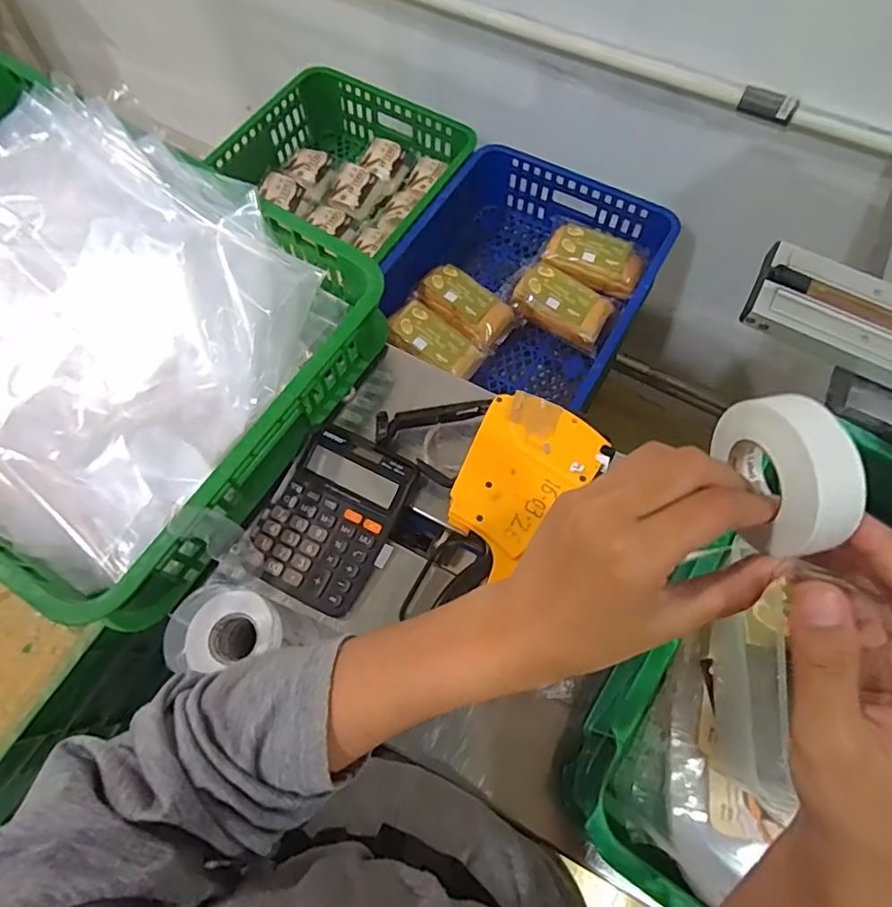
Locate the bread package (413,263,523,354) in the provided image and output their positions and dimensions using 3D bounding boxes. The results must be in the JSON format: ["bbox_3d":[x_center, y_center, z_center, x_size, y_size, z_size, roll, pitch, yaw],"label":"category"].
[{"bbox_3d":[0.038,-0.280,1.025,0.190,0.049,0.107,39,72,14],"label":"bread package"}]

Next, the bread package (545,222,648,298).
[{"bbox_3d":[0.291,-0.384,1.069,0.191,0.047,0.102,21,68,8],"label":"bread package"}]

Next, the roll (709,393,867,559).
[{"bbox_3d":[0.134,0.006,0.210,0.019,0.052,0.060,-12,68,-6],"label":"roll"}]

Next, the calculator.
[{"bbox_3d":[-0.112,0.058,0.525,0.120,0.025,0.162,25,69,9],"label":"calculator"}]

